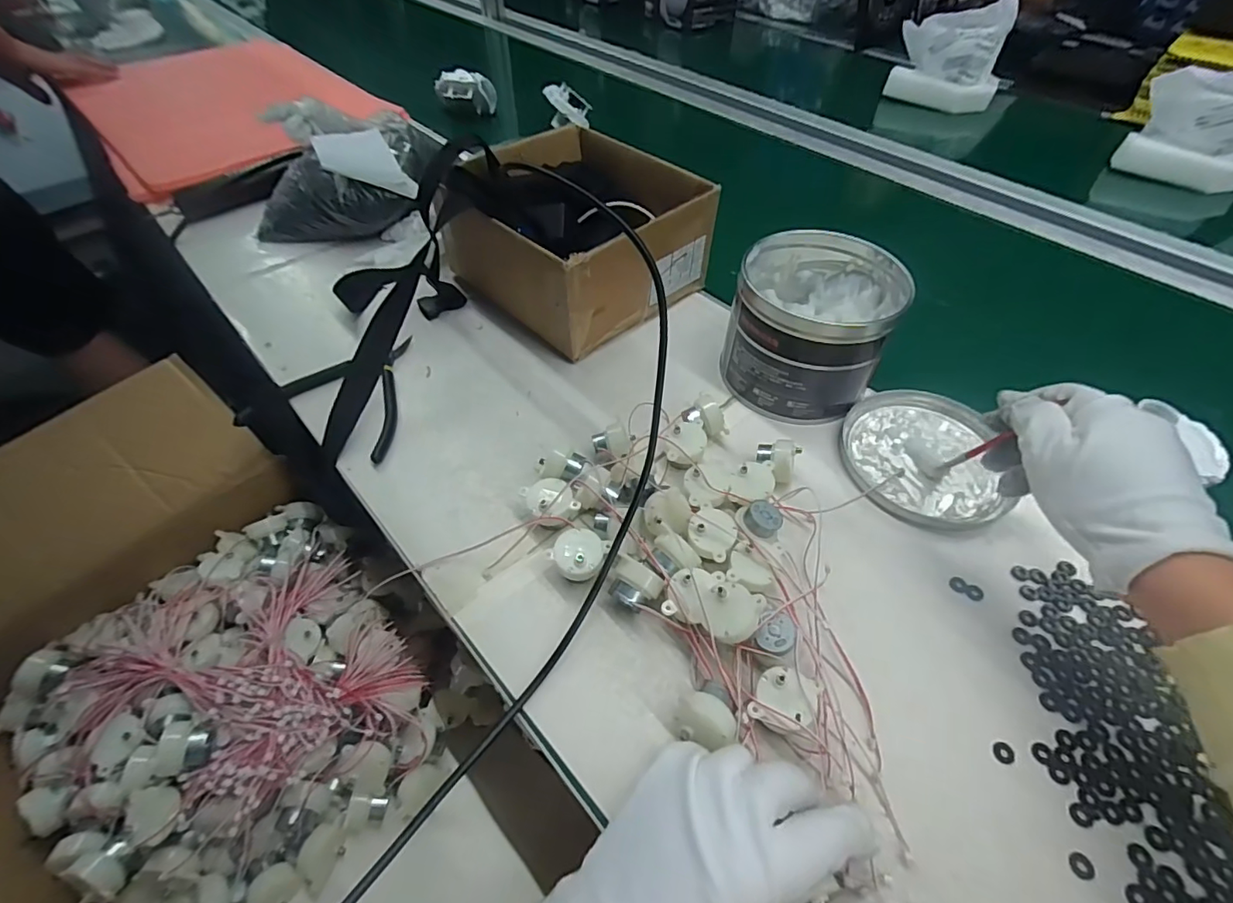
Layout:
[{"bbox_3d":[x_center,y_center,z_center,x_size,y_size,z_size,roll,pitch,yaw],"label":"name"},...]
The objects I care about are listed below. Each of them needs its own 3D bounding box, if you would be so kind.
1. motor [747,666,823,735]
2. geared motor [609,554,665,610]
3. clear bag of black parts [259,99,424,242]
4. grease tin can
[{"bbox_3d":[0.092,0.140,0.295,0.031,0.024,0.034,28,56,19],"label":"motor"},{"bbox_3d":[0.011,0.087,0.337,0.034,0.025,0.027,19,53,13],"label":"geared motor"},{"bbox_3d":[-0.326,-0.323,0.615,0.198,0.115,0.127,-6,51,-6],"label":"clear bag of black parts"},{"bbox_3d":[0.163,-0.111,0.451,0.126,0.102,0.134,17,53,13],"label":"grease tin can"}]

